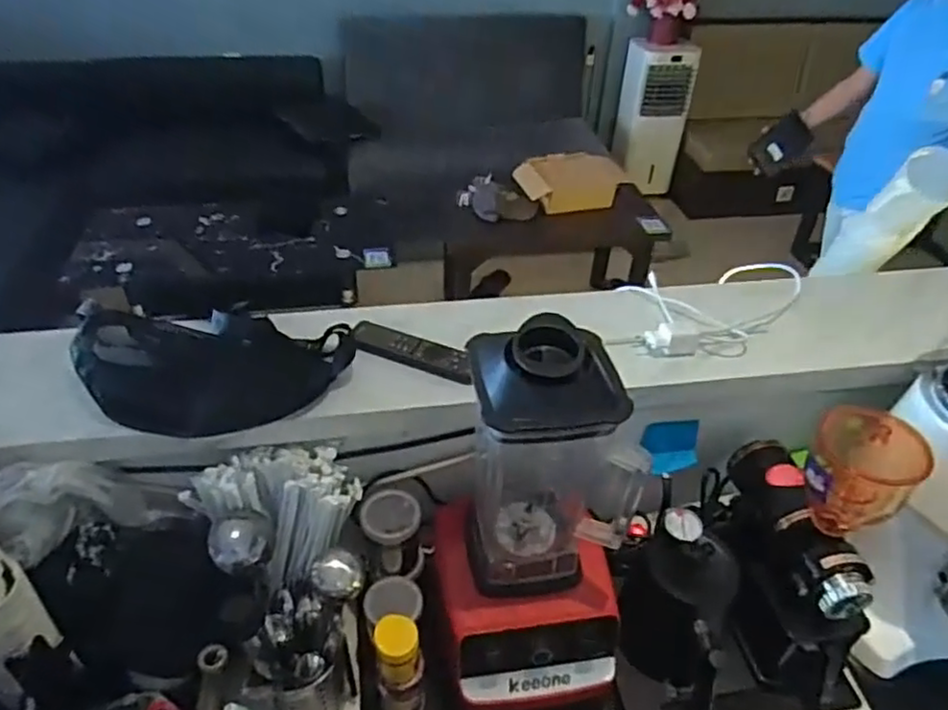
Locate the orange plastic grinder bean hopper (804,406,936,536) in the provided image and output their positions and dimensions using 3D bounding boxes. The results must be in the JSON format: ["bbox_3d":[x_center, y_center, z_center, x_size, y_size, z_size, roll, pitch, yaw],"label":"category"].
[{"bbox_3d":[0.406,0.125,0.700,0.099,0.138,0.102,33,48,31],"label":"orange plastic grinder bean hopper"}]

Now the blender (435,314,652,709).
[{"bbox_3d":[0.062,0.196,0.702,0.180,0.456,0.200,-5,40,-10],"label":"blender"}]

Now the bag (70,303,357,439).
[{"bbox_3d":[-0.289,0.013,0.764,0.287,0.074,0.167,-7,40,-12],"label":"bag"}]

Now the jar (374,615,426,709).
[{"bbox_3d":[-0.081,0.351,0.733,0.053,0.160,0.050,2,39,-1],"label":"jar"}]

